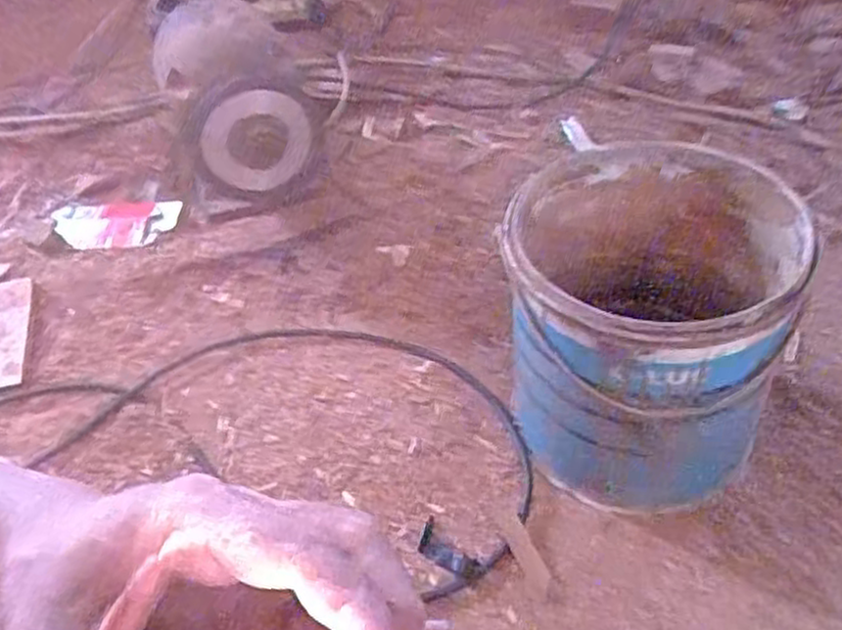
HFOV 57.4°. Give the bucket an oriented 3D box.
[{"bbox_3d":[0.146,0.008,0.532,0.167,0.186,0.183,-2,43,2],"label":"bucket"}]

